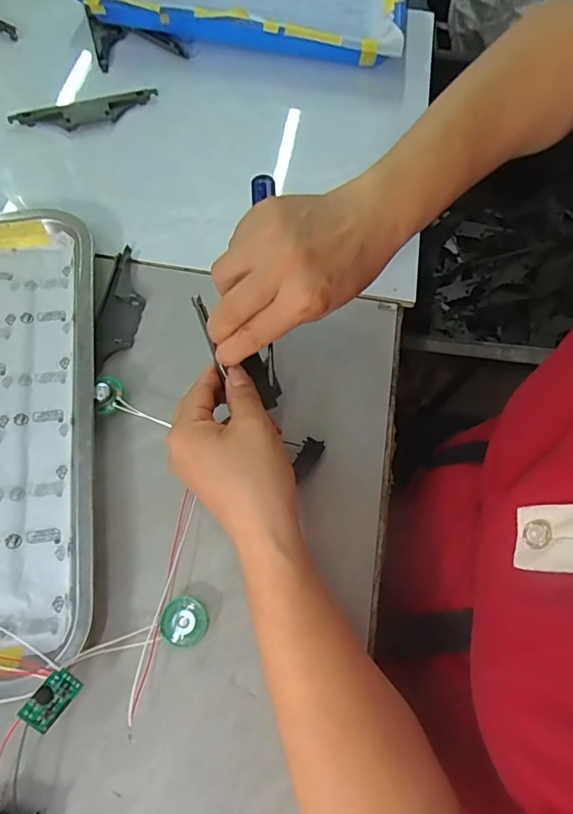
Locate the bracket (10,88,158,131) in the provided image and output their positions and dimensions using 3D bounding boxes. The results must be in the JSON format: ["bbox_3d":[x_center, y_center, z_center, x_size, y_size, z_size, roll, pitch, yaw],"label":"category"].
[{"bbox_3d":[-0.190,-0.277,0.474,0.134,0.010,0.027,-15,68,-8],"label":"bracket"}]

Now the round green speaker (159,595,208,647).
[{"bbox_3d":[-0.063,0.132,0.309,0.028,0.006,0.028,1,67,-1],"label":"round green speaker"}]

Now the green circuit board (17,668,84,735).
[{"bbox_3d":[-0.126,0.156,0.268,0.018,0.004,0.028,38,64,4],"label":"green circuit board"}]

